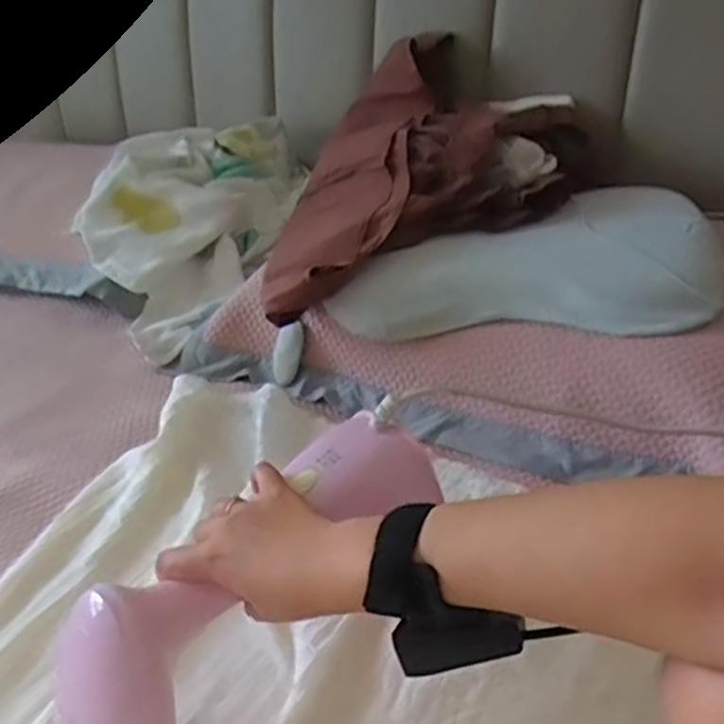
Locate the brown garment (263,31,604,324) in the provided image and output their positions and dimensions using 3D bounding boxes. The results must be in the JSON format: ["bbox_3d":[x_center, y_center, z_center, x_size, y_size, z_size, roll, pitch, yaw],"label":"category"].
[{"bbox_3d":[0.088,-0.219,0.807,0.315,0.173,0.371,4,34,12],"label":"brown garment"}]

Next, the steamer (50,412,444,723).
[{"bbox_3d":[-0.070,0.142,0.467,0.084,0.095,0.286,26,53,37],"label":"steamer"}]

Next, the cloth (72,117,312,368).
[{"bbox_3d":[-0.215,-0.185,0.965,0.207,0.177,0.339,17,39,28],"label":"cloth"}]

